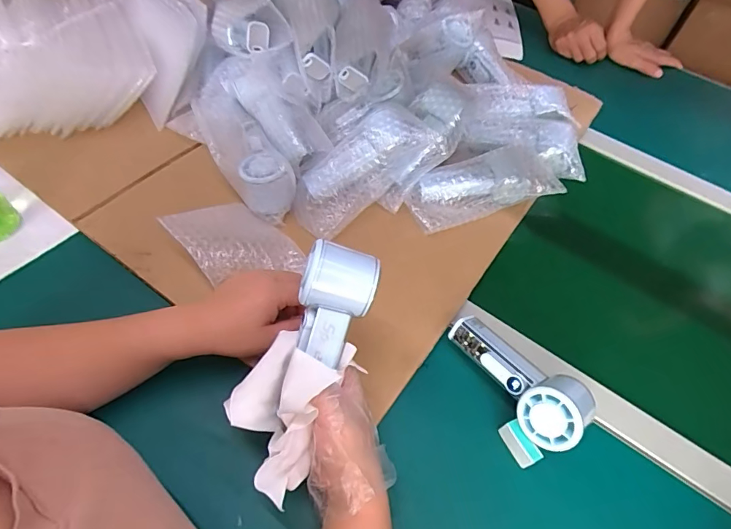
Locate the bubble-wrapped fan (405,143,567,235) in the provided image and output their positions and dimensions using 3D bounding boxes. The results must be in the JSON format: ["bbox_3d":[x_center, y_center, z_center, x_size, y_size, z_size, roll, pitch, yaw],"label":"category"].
[{"bbox_3d":[0.155,-0.106,0.596,0.199,0.059,0.082,-12,56,-14],"label":"bubble-wrapped fan"}]

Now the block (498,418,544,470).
[{"bbox_3d":[0.150,0.175,0.421,0.016,0.023,0.042,-25,60,-22],"label":"block"}]

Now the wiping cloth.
[{"bbox_3d":[-0.071,0.111,0.354,0.083,0.072,0.121,24,55,12],"label":"wiping cloth"}]

